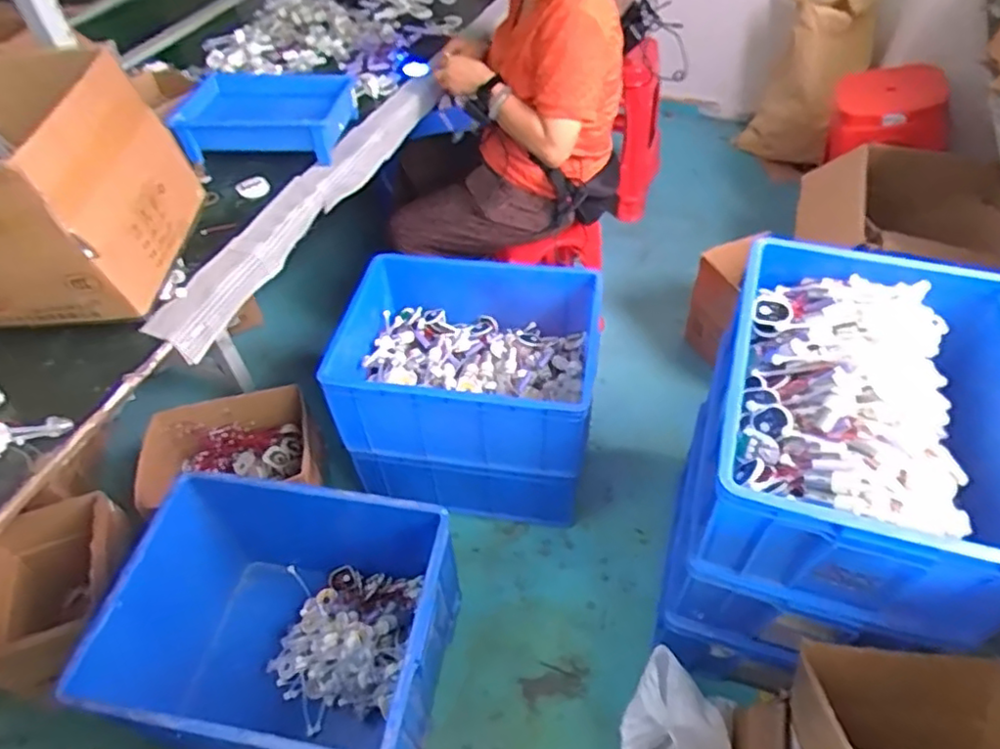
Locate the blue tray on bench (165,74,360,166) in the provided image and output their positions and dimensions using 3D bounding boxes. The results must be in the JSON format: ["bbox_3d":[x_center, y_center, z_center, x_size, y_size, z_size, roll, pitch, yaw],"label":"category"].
[{"bbox_3d":[-0.445,-0.517,1.260,0.330,0.083,0.226,0,49,3],"label":"blue tray on bench"}]

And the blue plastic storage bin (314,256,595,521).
[{"bbox_3d":[-0.075,0.049,1.523,0.547,0.471,0.432,3,49,6],"label":"blue plastic storage bin"}]

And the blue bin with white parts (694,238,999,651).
[{"bbox_3d":[0.562,0.066,0.998,0.414,0.259,0.553,14,50,14],"label":"blue bin with white parts"}]

